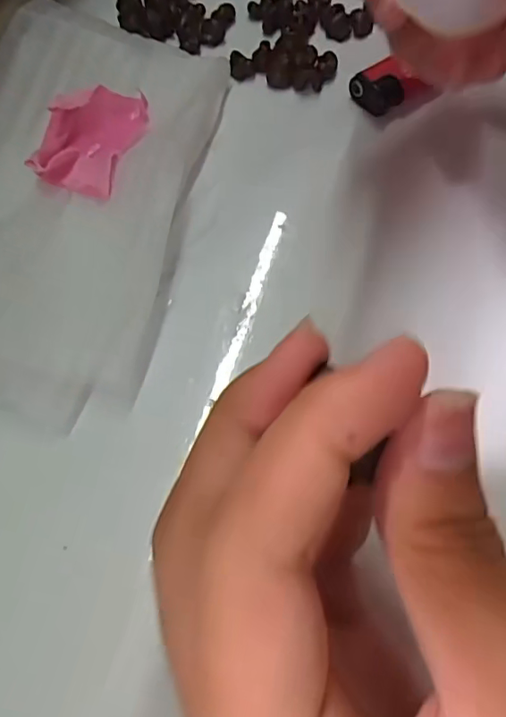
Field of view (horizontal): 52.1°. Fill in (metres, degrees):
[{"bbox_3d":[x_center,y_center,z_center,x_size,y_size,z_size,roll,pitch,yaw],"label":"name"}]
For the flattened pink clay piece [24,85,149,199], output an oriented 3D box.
[{"bbox_3d":[-0.058,-0.079,0.181,0.031,0.009,0.044,13,65,4],"label":"flattened pink clay piece"}]

